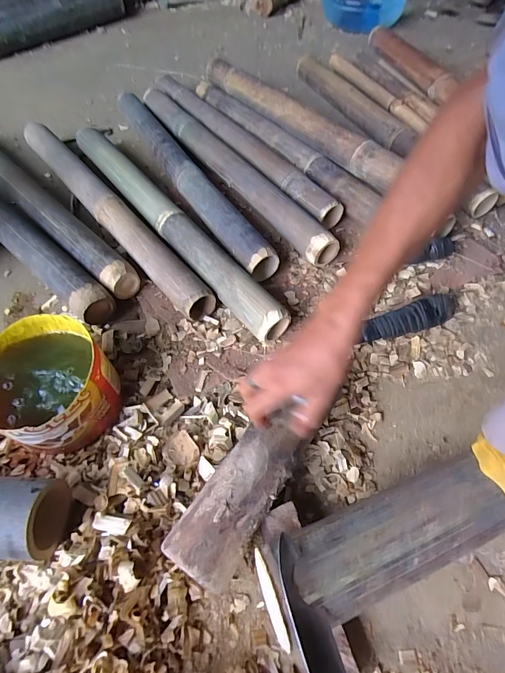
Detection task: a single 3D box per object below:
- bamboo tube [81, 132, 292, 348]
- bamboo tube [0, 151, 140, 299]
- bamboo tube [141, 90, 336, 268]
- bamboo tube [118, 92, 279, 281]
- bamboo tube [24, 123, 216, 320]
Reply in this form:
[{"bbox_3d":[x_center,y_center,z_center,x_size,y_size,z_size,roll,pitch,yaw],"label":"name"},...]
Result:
[{"bbox_3d":[-0.163,-0.222,0.657,0.063,0.055,0.648,-32,64,-19],"label":"bamboo tube"},{"bbox_3d":[-0.442,-0.282,0.718,0.688,0.060,0.062,40,66,22],"label":"bamboo tube"},{"bbox_3d":[-0.065,-0.363,0.751,0.061,0.060,0.670,-30,63,-18],"label":"bamboo tube"},{"bbox_3d":[-0.146,-0.348,0.739,0.064,0.050,0.662,-26,62,-16],"label":"bamboo tube"},{"bbox_3d":[-0.286,-0.253,0.694,0.065,0.065,0.664,-35,65,-20],"label":"bamboo tube"}]

